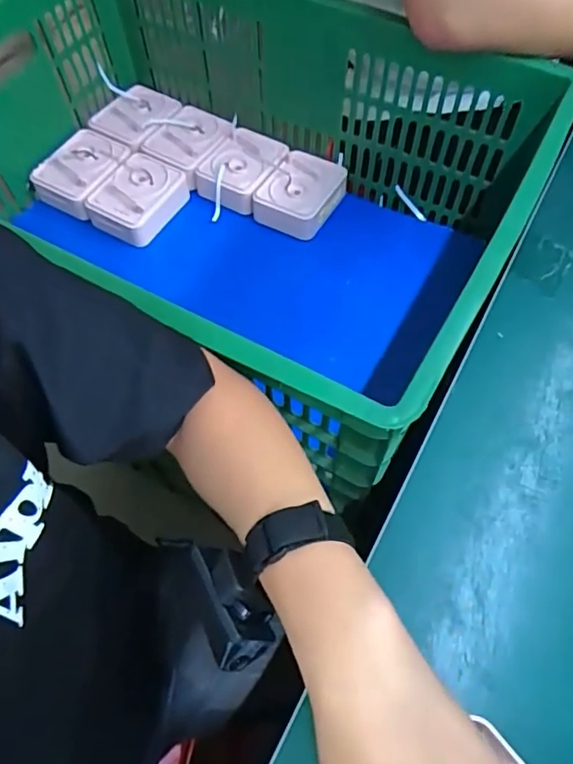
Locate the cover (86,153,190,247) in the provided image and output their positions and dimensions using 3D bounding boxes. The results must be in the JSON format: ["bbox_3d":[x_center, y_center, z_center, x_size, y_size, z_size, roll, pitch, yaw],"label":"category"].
[{"bbox_3d":[-0.205,-0.257,0.770,0.105,0.046,0.125,25,64,15],"label":"cover"}]

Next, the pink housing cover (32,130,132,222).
[{"bbox_3d":[-0.297,-0.307,0.788,0.097,0.034,0.134,25,64,15],"label":"pink housing cover"}]

